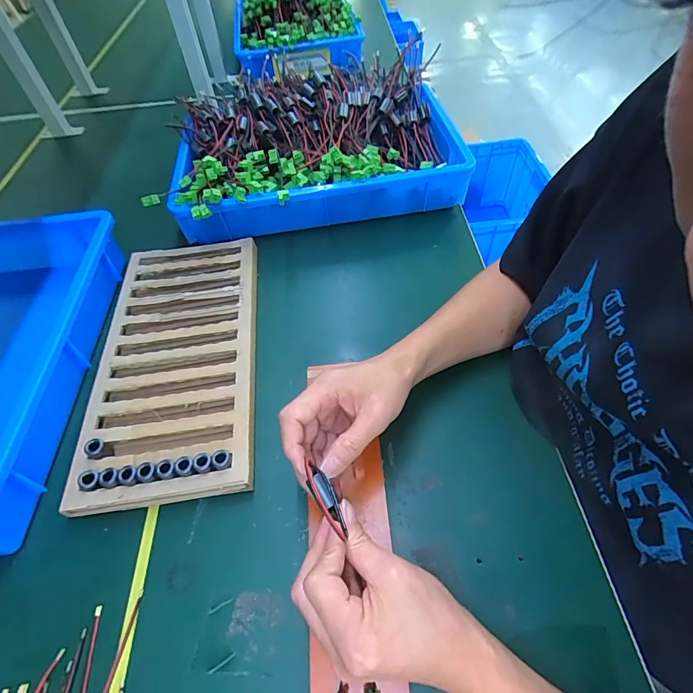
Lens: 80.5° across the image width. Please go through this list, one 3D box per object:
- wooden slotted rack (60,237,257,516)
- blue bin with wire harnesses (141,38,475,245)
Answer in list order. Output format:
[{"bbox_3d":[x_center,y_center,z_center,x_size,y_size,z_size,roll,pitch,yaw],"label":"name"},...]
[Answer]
[{"bbox_3d":[-0.196,0.005,0.489,0.171,0.032,0.349,-7,53,-2],"label":"wooden slotted rack"},{"bbox_3d":[-0.054,-0.311,0.657,0.420,0.128,0.294,-12,54,-5],"label":"blue bin with wire harnesses"}]

